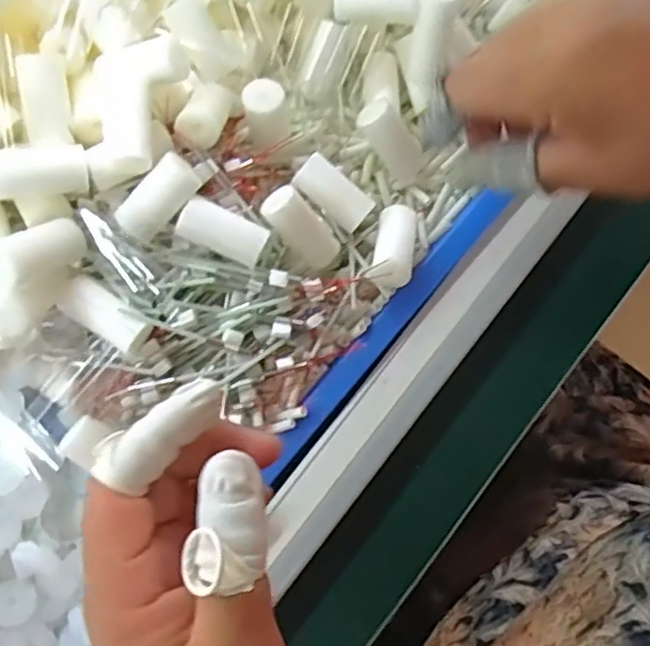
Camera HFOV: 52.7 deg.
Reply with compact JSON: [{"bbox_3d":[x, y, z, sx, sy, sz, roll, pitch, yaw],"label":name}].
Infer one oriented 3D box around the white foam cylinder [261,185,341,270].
[{"bbox_3d":[-0.011,-0.048,0.323,0.024,0.020,0.043,-48,119,-9],"label":"white foam cylinder"}]

